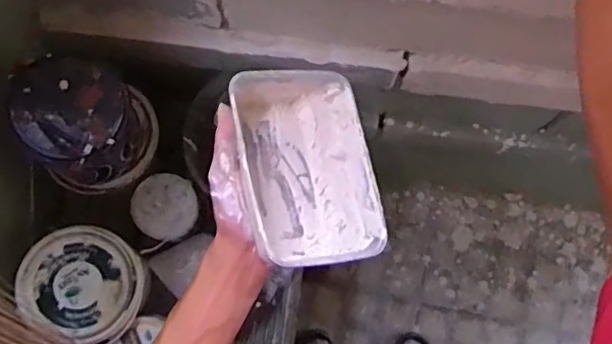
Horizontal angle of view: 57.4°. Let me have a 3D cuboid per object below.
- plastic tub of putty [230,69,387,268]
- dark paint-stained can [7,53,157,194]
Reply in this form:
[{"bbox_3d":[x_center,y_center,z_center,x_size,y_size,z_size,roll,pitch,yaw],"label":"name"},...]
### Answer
[{"bbox_3d":[0.000,-0.007,0.484,0.107,0.051,0.170,-12,78,-3],"label":"plastic tub of putty"},{"bbox_3d":[-0.318,-0.055,0.819,0.142,0.190,0.171,13,78,2],"label":"dark paint-stained can"}]

